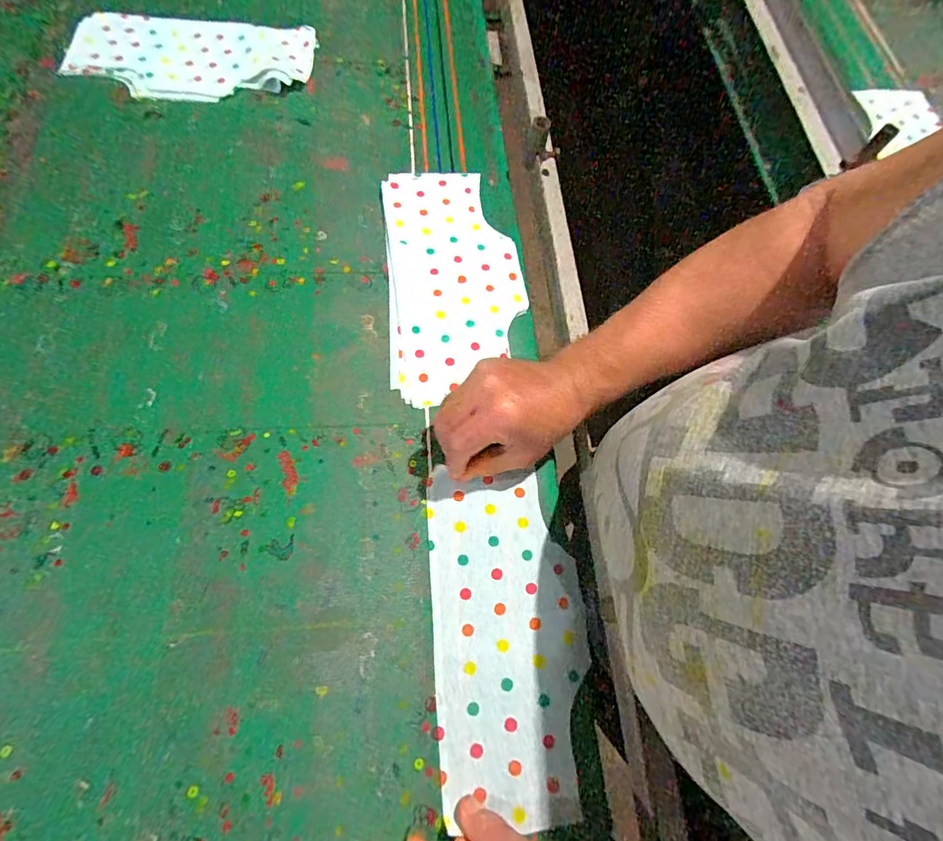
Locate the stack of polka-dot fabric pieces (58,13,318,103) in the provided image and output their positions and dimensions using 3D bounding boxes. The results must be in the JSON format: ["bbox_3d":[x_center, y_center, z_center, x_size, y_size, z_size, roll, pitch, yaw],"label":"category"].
[{"bbox_3d":[-0.355,-0.467,0.605,0.289,0.020,0.145,0,67,-3],"label":"stack of polka-dot fabric pieces"}]

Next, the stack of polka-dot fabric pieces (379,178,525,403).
[{"bbox_3d":[-0.018,-0.158,0.511,0.142,0.007,0.290,-4,67,-5],"label":"stack of polka-dot fabric pieces"}]

